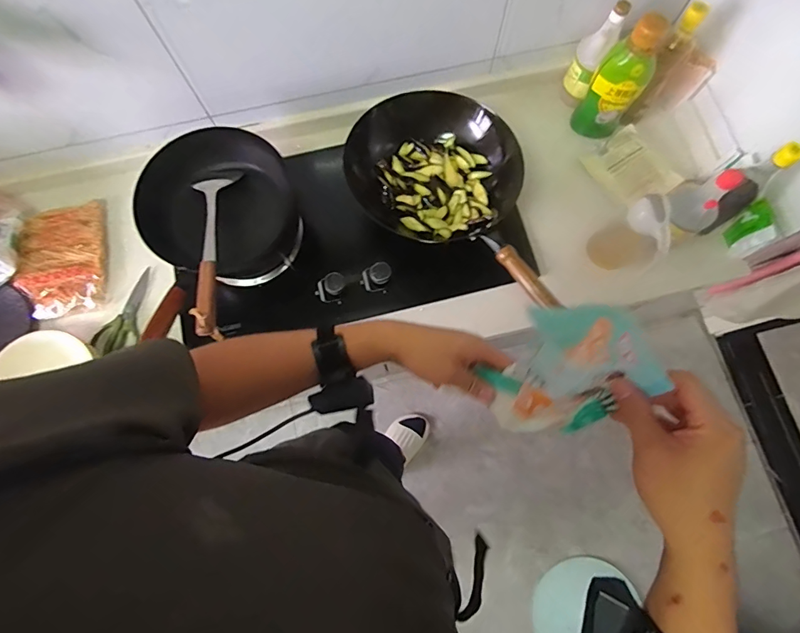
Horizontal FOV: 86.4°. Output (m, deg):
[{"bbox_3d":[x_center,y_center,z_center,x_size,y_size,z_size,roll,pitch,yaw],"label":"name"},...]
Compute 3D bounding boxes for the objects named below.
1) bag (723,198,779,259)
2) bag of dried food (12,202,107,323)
[{"bbox_3d":[0.686,-0.168,0.838,0.026,0.107,0.074,-19,72,-21],"label":"bag"},{"bbox_3d":[-0.729,-0.121,0.919,0.177,0.028,0.245,-11,75,-1],"label":"bag of dried food"}]

